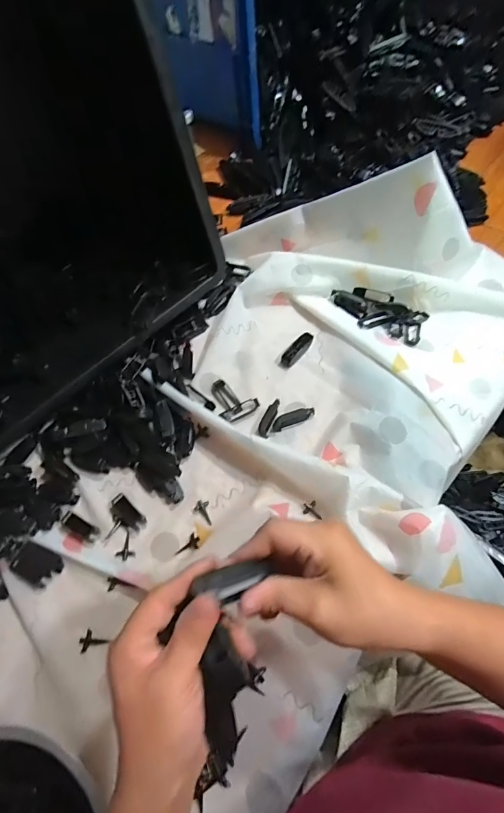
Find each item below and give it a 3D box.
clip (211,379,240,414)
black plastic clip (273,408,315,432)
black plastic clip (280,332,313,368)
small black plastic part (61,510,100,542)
[{"bbox_3d":[-0.036,-0.013,0.520,0.023,0.006,0.053,-35,65,-12],"label":"clip"},{"bbox_3d":[0.052,0.014,0.492,0.056,0.013,0.015,-24,64,-7],"label":"black plastic clip"},{"bbox_3d":[0.062,-0.079,0.532,0.021,0.009,0.058,35,71,20],"label":"black plastic clip"},{"bbox_3d":[-0.200,0.140,0.451,0.047,0.004,0.016,26,68,17],"label":"small black plastic part"}]

